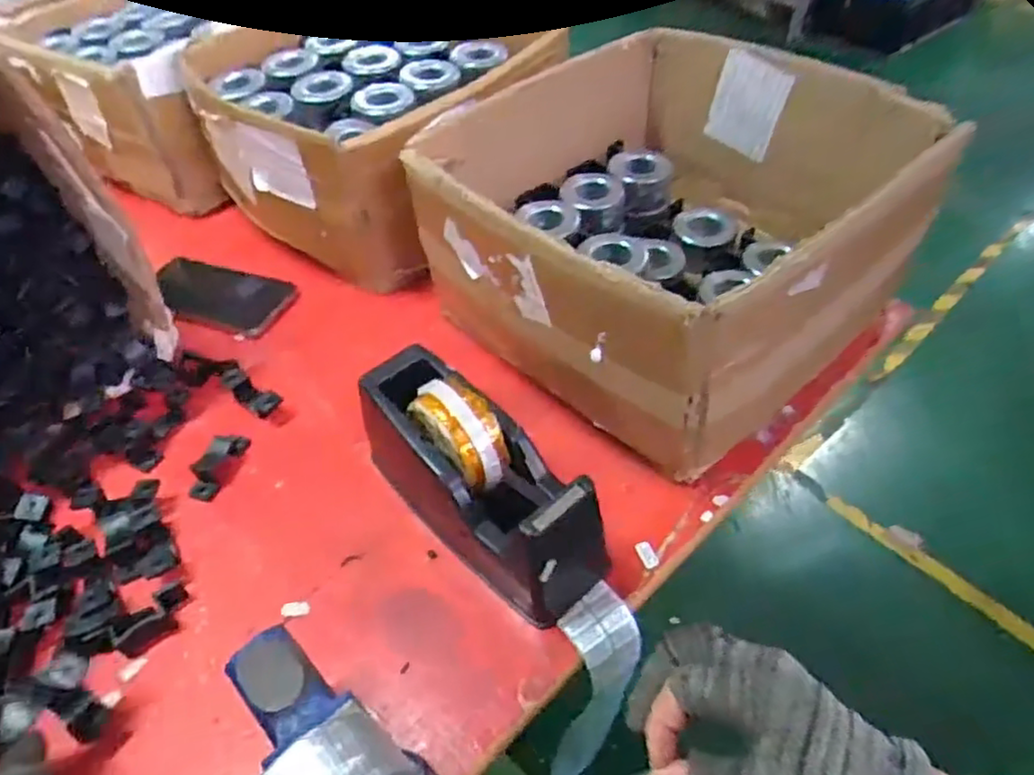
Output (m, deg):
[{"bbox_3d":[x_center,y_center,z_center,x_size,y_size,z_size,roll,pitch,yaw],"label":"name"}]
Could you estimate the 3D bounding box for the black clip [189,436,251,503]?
[{"bbox_3d":[-0.242,0.060,0.552,0.019,0.029,0.062,17,51,20],"label":"black clip"}]

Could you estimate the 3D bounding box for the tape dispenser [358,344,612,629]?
[{"bbox_3d":[-0.031,0.062,0.473,0.078,0.114,0.205,-37,55,-26],"label":"tape dispenser"}]

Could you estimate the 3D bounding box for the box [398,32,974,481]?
[{"bbox_3d":[0.126,-0.142,0.585,0.333,0.177,0.338,-35,54,-25],"label":"box"}]

